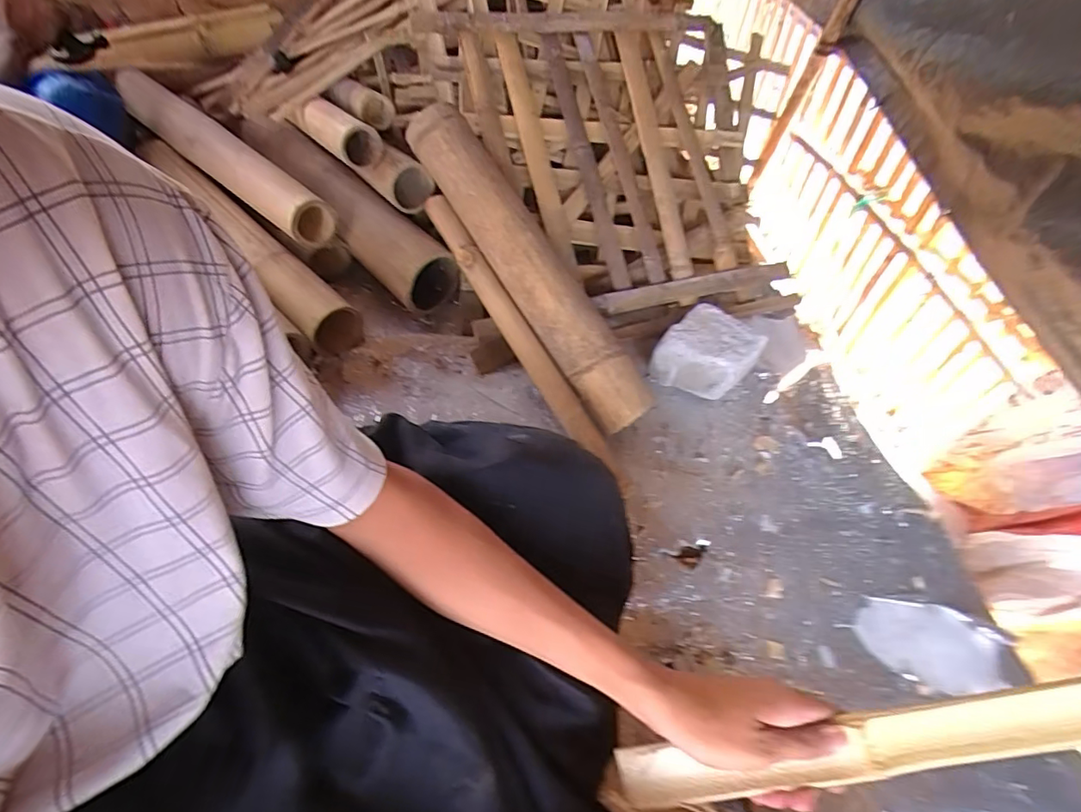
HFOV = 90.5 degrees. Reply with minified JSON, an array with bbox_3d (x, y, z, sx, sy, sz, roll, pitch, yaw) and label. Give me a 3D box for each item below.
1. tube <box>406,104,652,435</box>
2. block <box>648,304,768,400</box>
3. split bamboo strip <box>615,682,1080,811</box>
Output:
[{"bbox_3d":[-0.022,-0.198,0.745,0.082,0.078,0.522,-28,79,-25],"label":"tube"},{"bbox_3d":[0.249,-0.076,0.803,0.127,0.086,0.133,31,56,17],"label":"block"},{"bbox_3d":[0.313,0.228,0.376,0.516,0.012,0.044,-15,81,8],"label":"split bamboo strip"}]

